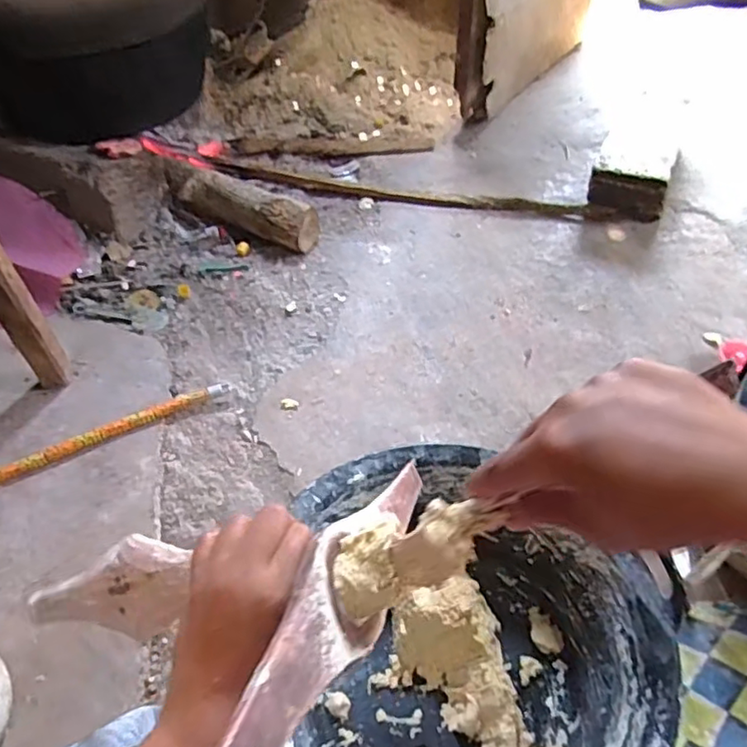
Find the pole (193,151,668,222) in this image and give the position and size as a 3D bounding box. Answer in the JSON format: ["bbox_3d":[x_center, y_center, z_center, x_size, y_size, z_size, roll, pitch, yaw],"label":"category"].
[{"bbox_3d":[0.083,-0.434,1.384,1.062,0.079,0.097,9,51,13],"label":"pole"}]

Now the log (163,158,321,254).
[{"bbox_3d":[-0.296,-0.366,1.341,0.395,0.096,0.090,22,55,23],"label":"log"}]

